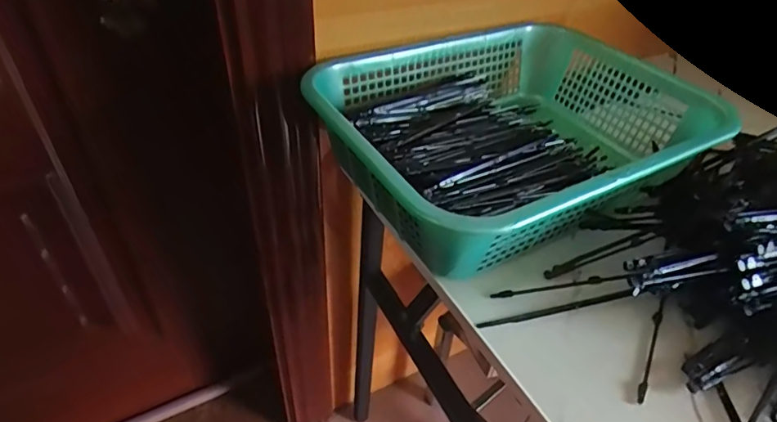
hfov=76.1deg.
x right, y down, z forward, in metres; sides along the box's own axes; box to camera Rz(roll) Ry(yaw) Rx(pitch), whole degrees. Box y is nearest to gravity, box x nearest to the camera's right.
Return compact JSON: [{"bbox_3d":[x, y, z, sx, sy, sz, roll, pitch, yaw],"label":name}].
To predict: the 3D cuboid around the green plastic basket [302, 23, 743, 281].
[{"bbox_3d":[0.133,-0.085,0.538,0.377,0.094,0.301,-21,46,-26],"label":"green plastic basket"}]

